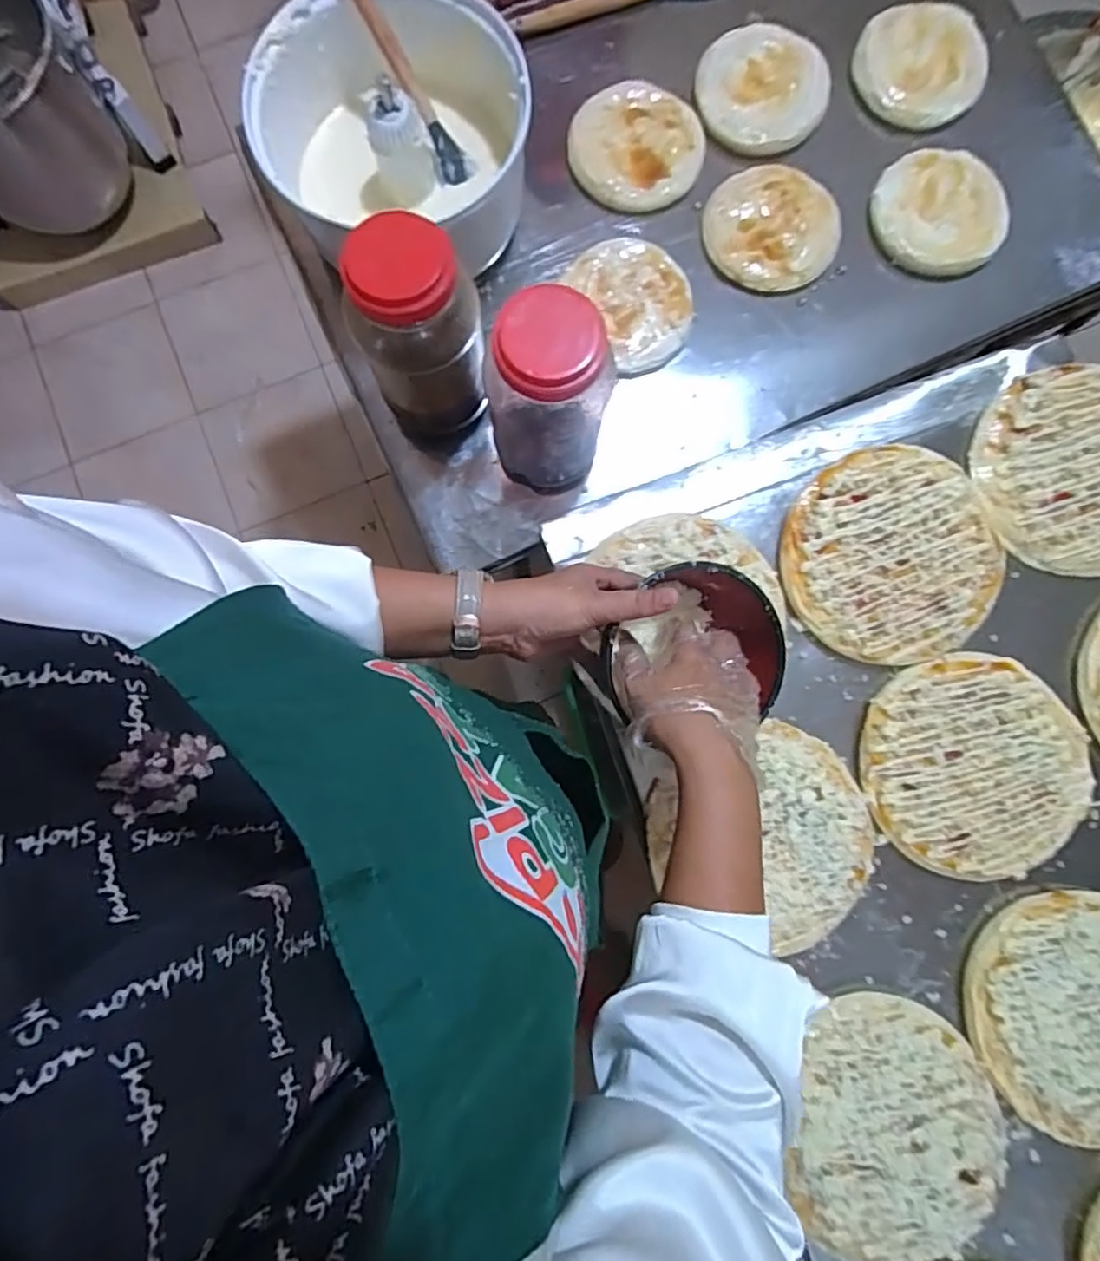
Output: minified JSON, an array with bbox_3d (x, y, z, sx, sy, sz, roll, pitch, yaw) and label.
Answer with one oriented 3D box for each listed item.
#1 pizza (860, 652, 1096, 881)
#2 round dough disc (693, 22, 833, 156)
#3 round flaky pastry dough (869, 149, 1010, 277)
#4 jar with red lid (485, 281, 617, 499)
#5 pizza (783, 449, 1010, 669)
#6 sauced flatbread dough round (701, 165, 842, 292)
[{"bbox_3d":[0.389,0.122,0.590,0.196,0.018,0.193,-2,84,5],"label":"pizza"},{"bbox_3d":[0.245,-0.629,0.738,0.146,0.016,0.160,19,86,7],"label":"round dough disc"},{"bbox_3d":[0.444,-0.479,0.739,0.143,0.026,0.144,-1,84,5],"label":"round flaky pastry dough"},{"bbox_3d":[-0.010,-0.210,0.603,0.102,0.232,0.093,-11,83,4],"label":"jar with red lid"},{"bbox_3d":[0.322,-0.072,0.604,0.194,0.028,0.196,-1,84,5],"label":"pizza"},{"bbox_3d":[0.252,-0.456,0.728,0.144,0.016,0.153,-1,84,5],"label":"sauced flatbread dough round"}]

